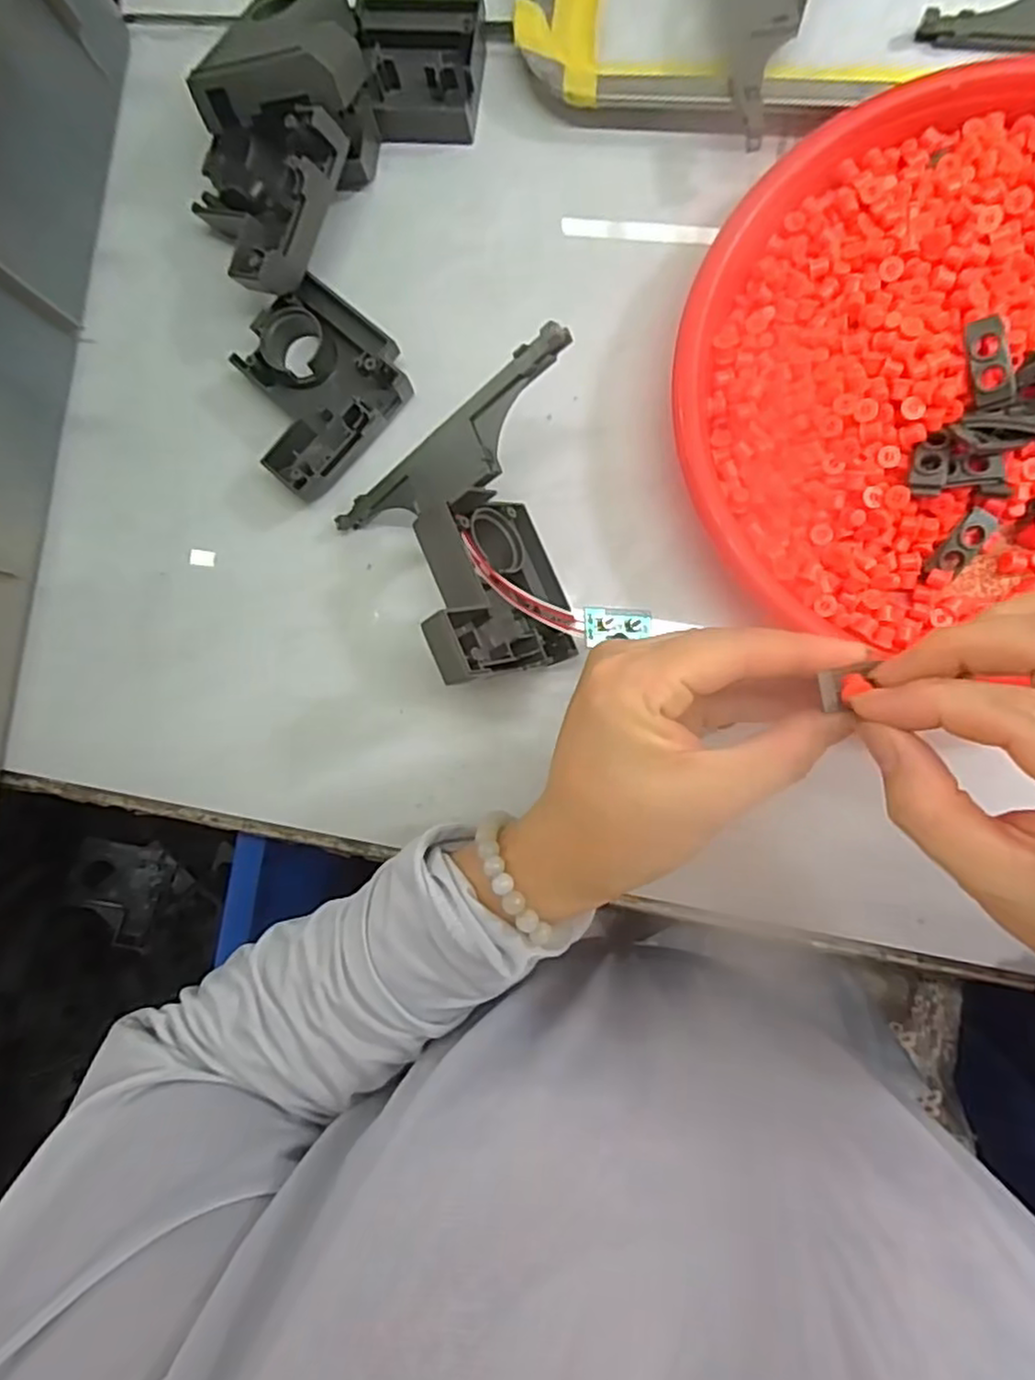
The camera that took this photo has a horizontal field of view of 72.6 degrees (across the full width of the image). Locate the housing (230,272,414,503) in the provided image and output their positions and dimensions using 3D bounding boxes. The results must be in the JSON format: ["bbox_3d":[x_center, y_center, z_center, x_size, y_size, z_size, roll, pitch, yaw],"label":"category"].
[{"bbox_3d":[-0.098,-0.143,0.337,0.074,0.020,0.081,41,95,7],"label":"housing"}]

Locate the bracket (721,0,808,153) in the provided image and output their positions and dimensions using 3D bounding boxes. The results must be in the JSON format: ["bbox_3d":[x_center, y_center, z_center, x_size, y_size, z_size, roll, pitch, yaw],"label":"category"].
[{"bbox_3d":[0.105,-0.302,0.310,0.035,0.023,0.134,-9,87,8],"label":"bracket"}]

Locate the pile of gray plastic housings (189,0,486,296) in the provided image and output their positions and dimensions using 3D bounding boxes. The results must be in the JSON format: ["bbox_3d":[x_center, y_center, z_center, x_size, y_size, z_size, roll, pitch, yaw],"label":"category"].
[{"bbox_3d":[-0.093,-0.272,0.323,0.103,0.060,0.164,42,95,7],"label":"pile of gray plastic housings"}]

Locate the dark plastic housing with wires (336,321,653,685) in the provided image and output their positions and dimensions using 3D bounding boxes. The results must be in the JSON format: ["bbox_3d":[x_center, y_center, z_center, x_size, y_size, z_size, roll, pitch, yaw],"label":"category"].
[{"bbox_3d":[-0.016,-0.059,0.296,0.110,0.075,0.109,-19,86,8],"label":"dark plastic housing with wires"}]

